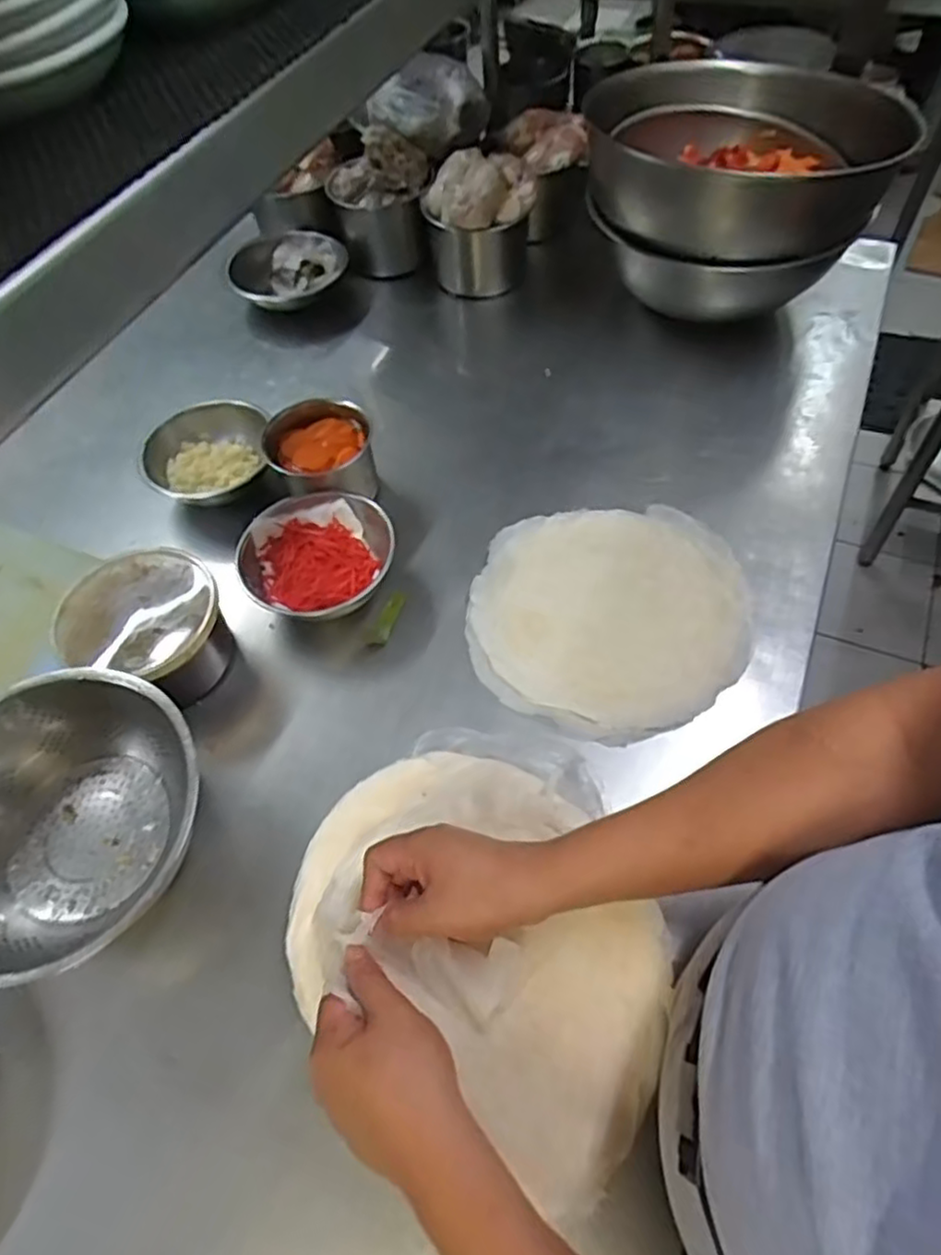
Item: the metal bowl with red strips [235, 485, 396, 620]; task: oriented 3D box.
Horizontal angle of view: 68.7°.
[{"bbox_3d":[-0.161,-0.072,0.724,0.138,0.053,0.152,31,65,21],"label":"metal bowl with red strips"}]

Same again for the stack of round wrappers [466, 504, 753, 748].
[{"bbox_3d":[0.139,-0.015,0.691,0.266,0.012,0.263,8,59,9],"label":"stack of round wrappers"}]

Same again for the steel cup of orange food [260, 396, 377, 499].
[{"bbox_3d":[-0.165,-0.188,0.772,0.108,0.091,0.109,-2,58,3],"label":"steel cup of orange food"}]

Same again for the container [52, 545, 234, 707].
[{"bbox_3d":[-0.298,0.004,0.665,0.144,0.106,0.131,-2,58,3],"label":"container"}]

